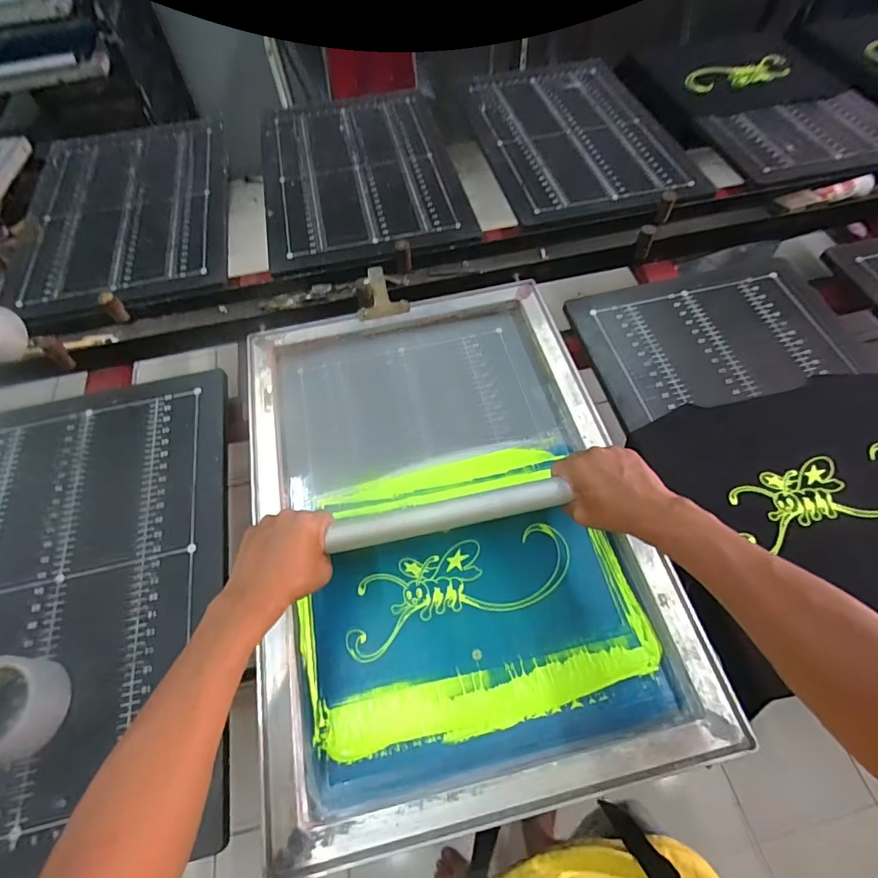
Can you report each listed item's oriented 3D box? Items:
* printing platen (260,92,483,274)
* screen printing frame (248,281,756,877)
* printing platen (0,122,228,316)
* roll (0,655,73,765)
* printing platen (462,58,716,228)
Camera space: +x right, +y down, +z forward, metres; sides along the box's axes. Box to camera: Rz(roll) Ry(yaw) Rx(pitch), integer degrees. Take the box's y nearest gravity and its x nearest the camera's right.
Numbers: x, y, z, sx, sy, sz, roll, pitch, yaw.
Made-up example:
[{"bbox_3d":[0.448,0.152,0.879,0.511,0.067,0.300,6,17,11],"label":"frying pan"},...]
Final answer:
[{"bbox_3d":[-0.167,-0.569,0.995,0.397,0.019,0.591,-11,62,-5],"label":"printing platen"},{"bbox_3d":[0.003,0.074,0.599,0.459,0.042,0.649,-12,62,-5],"label":"screen printing frame"},{"bbox_3d":[-0.624,-0.470,0.946,0.371,0.026,0.574,-12,62,-5],"label":"printing platen"},{"bbox_3d":[-0.453,0.285,0.496,0.105,0.046,0.097,0,62,1],"label":"roll"},{"bbox_3d":[0.299,-0.676,1.037,0.395,0.032,0.596,-10,62,-4],"label":"printing platen"}]

